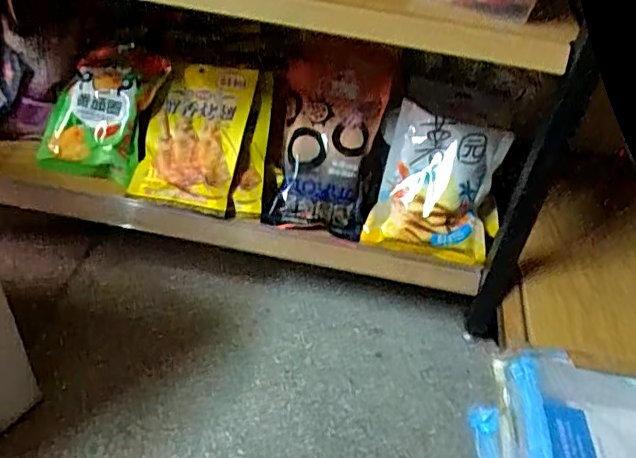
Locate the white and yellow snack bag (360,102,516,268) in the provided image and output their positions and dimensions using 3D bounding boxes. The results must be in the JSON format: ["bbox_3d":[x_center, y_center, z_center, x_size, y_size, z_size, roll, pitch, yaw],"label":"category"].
[{"bbox_3d":[0.168,-0.060,0.823,0.160,0.193,0.037,14,2,4],"label":"white and yellow snack bag"}]

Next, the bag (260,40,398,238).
[{"bbox_3d":[0.013,-0.126,0.865,0.170,0.045,0.264,7,83,5],"label":"bag"}]

